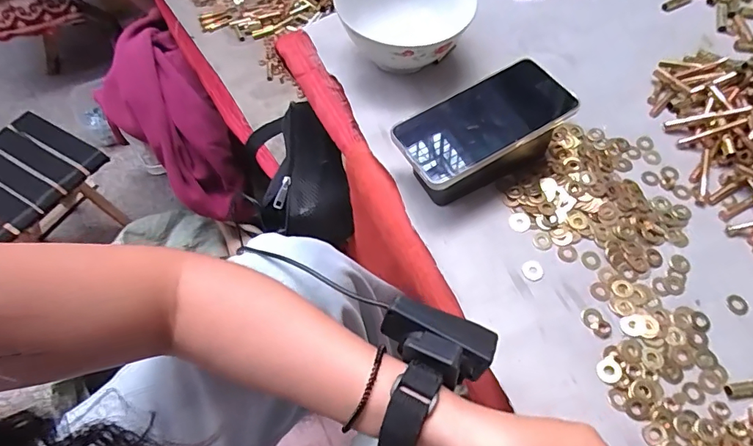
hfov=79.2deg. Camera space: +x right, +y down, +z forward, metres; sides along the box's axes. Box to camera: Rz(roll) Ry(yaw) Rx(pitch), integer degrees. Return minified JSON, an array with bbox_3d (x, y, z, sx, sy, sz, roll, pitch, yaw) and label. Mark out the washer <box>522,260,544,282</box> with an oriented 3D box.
[{"bbox_3d":[0.138,0.042,0.400,0.018,0.004,0.020,36,68,22],"label":"washer"}]

